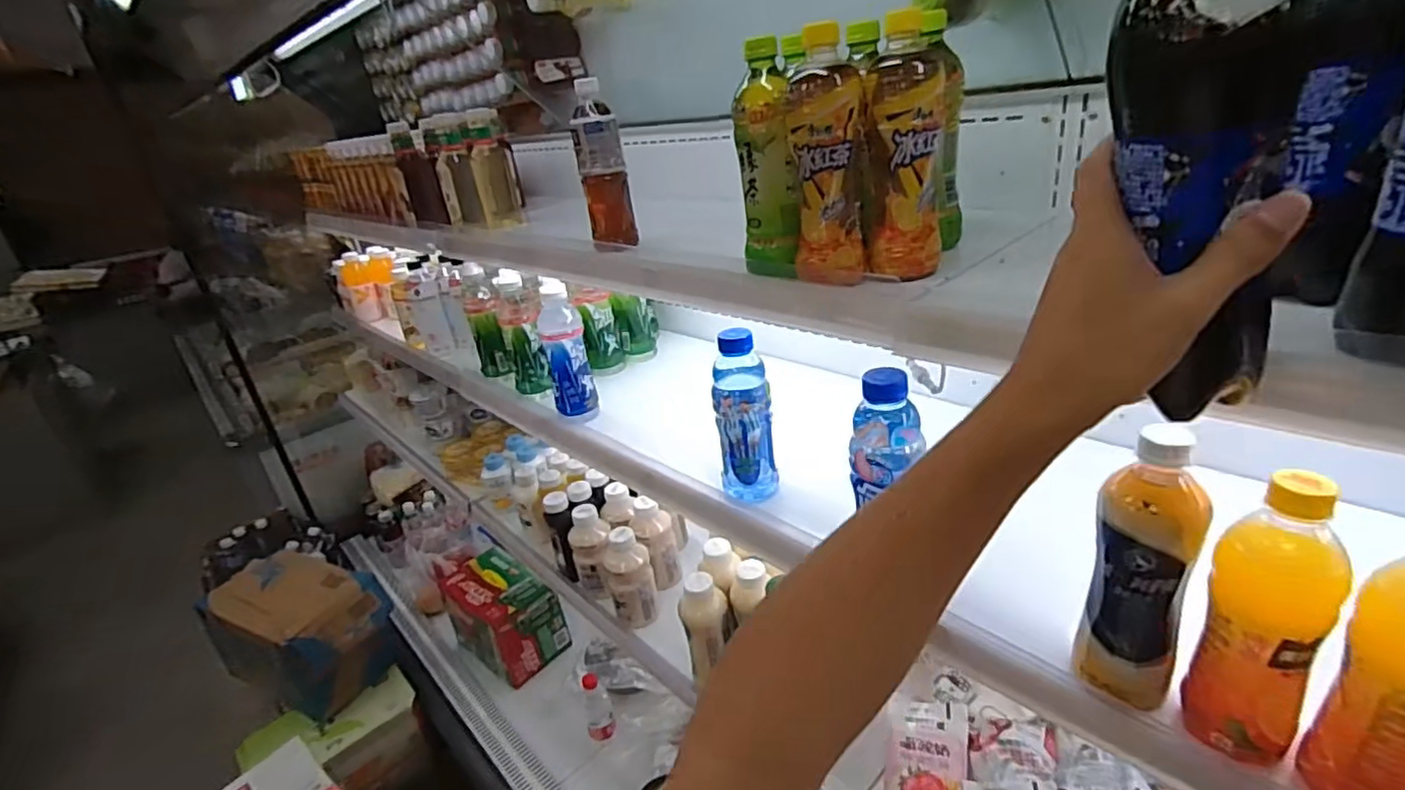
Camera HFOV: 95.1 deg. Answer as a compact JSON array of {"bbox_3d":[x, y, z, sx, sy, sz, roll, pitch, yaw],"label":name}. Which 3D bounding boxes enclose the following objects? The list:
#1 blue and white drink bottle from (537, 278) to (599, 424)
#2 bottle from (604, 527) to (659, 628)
[{"bbox_3d":[-0.212,-0.063,1.008,0.068,0.226,0.058,-15,26,-15],"label":"blue and white drink bottle"},{"bbox_3d":[-0.112,0.283,0.993,0.072,0.147,0.063,-13,25,-11],"label":"bottle"}]

